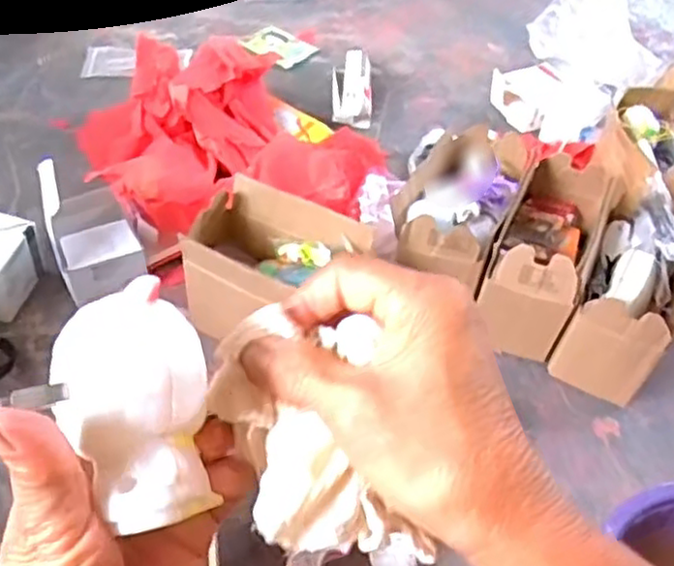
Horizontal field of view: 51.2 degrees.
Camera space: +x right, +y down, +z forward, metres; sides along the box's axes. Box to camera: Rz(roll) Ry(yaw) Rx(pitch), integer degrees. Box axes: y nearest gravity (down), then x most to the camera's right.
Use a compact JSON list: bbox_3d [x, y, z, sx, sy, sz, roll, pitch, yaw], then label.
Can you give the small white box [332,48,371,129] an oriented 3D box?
[{"bbox_3d":[0.027,-0.347,1.249,0.070,0.044,0.173,2,50,-4],"label":"small white box"}]

